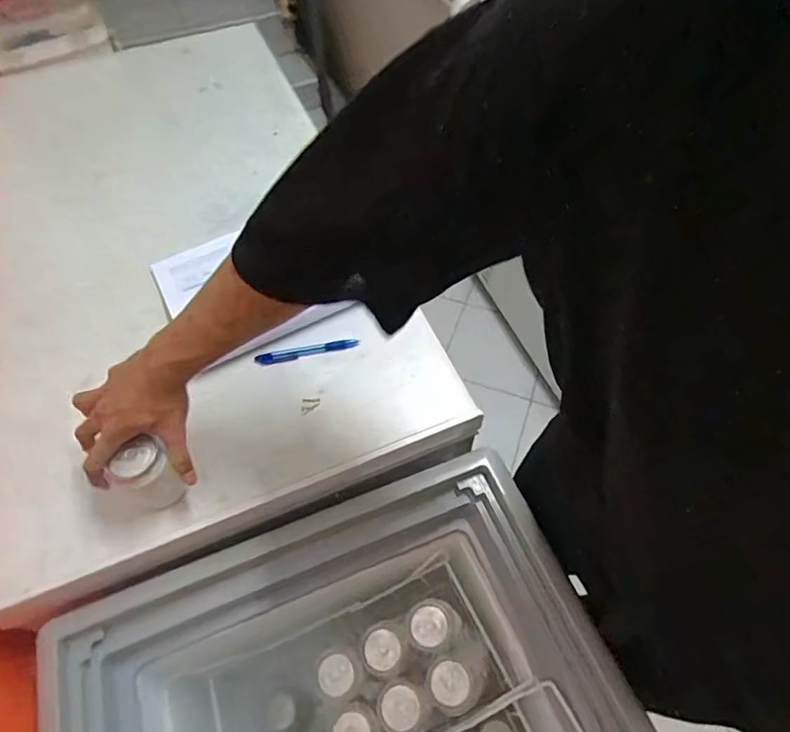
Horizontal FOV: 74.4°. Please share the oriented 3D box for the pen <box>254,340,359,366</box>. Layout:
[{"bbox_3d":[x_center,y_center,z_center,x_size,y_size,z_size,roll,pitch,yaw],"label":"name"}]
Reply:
[{"bbox_3d":[-0.118,-0.019,0.705,0.138,0.009,0.015,-10,58,-5],"label":"pen"}]

